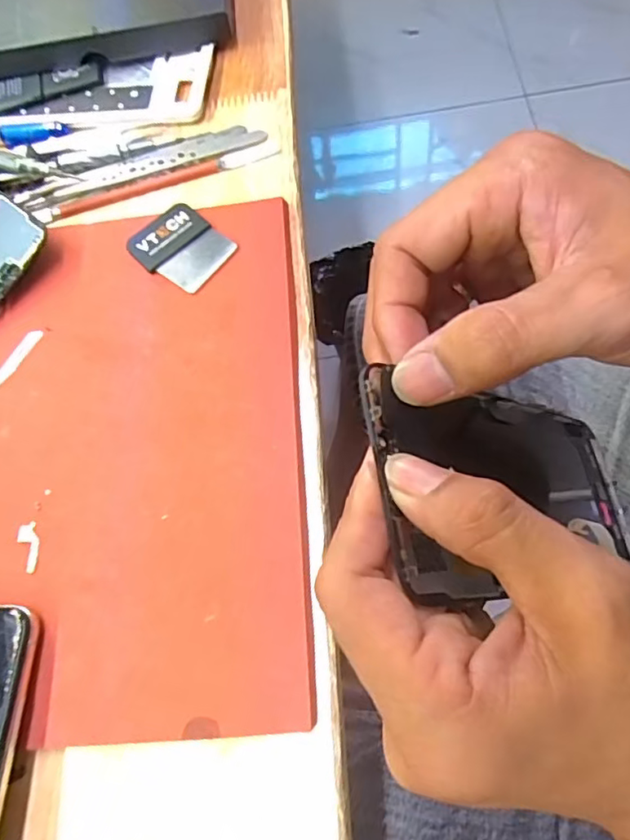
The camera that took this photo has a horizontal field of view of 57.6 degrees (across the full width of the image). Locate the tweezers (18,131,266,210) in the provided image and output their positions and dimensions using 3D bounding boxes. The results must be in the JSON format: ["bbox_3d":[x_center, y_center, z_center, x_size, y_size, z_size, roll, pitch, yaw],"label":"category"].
[{"bbox_3d":[-0.094,-0.139,0.317,0.135,0.004,0.014,-20,66,-1],"label":"tweezers"}]

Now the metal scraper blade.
[{"bbox_3d":[-0.068,-0.088,0.292,0.049,0.005,0.039,39,77,20],"label":"metal scraper blade"}]

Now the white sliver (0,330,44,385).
[{"bbox_3d":[-0.146,-0.028,0.276,0.008,0.004,0.040,25,73,16],"label":"white sliver"}]

